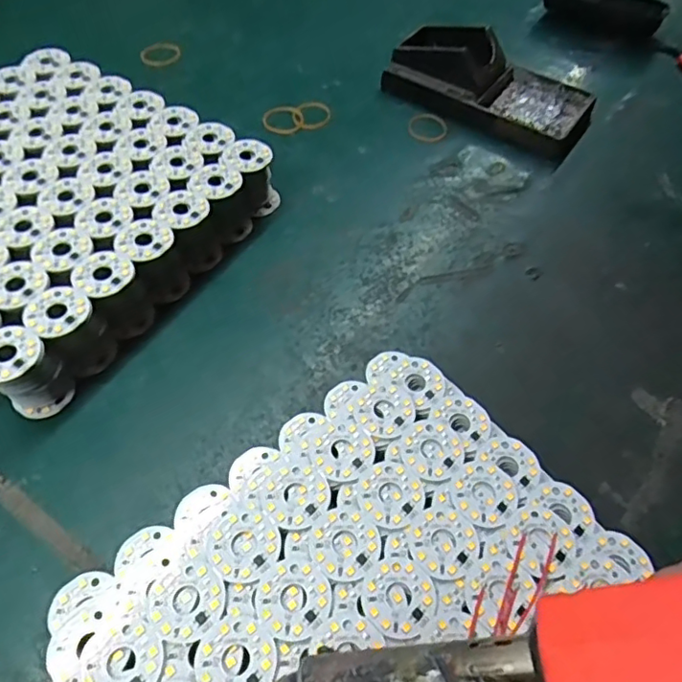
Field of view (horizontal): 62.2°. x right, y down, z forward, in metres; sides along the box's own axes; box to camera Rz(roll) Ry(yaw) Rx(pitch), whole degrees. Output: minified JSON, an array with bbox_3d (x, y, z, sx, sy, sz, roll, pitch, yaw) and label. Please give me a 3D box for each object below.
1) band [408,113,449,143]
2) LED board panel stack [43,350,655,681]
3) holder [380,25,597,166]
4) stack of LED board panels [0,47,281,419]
[{"bbox_3d":[0.069,-0.169,0.447,0.031,0.004,0.035,9,54,4],"label":"band"},{"bbox_3d":[0.026,0.131,0.226,0.233,0.018,0.227,38,61,22],"label":"LED board panel stack"},{"bbox_3d":[0.122,-0.210,0.455,0.160,0.042,0.088,31,59,18],"label":"holder"},{"bbox_3d":[-0.187,-0.086,0.356,0.209,0.042,0.208,28,58,17],"label":"stack of LED board panels"}]

